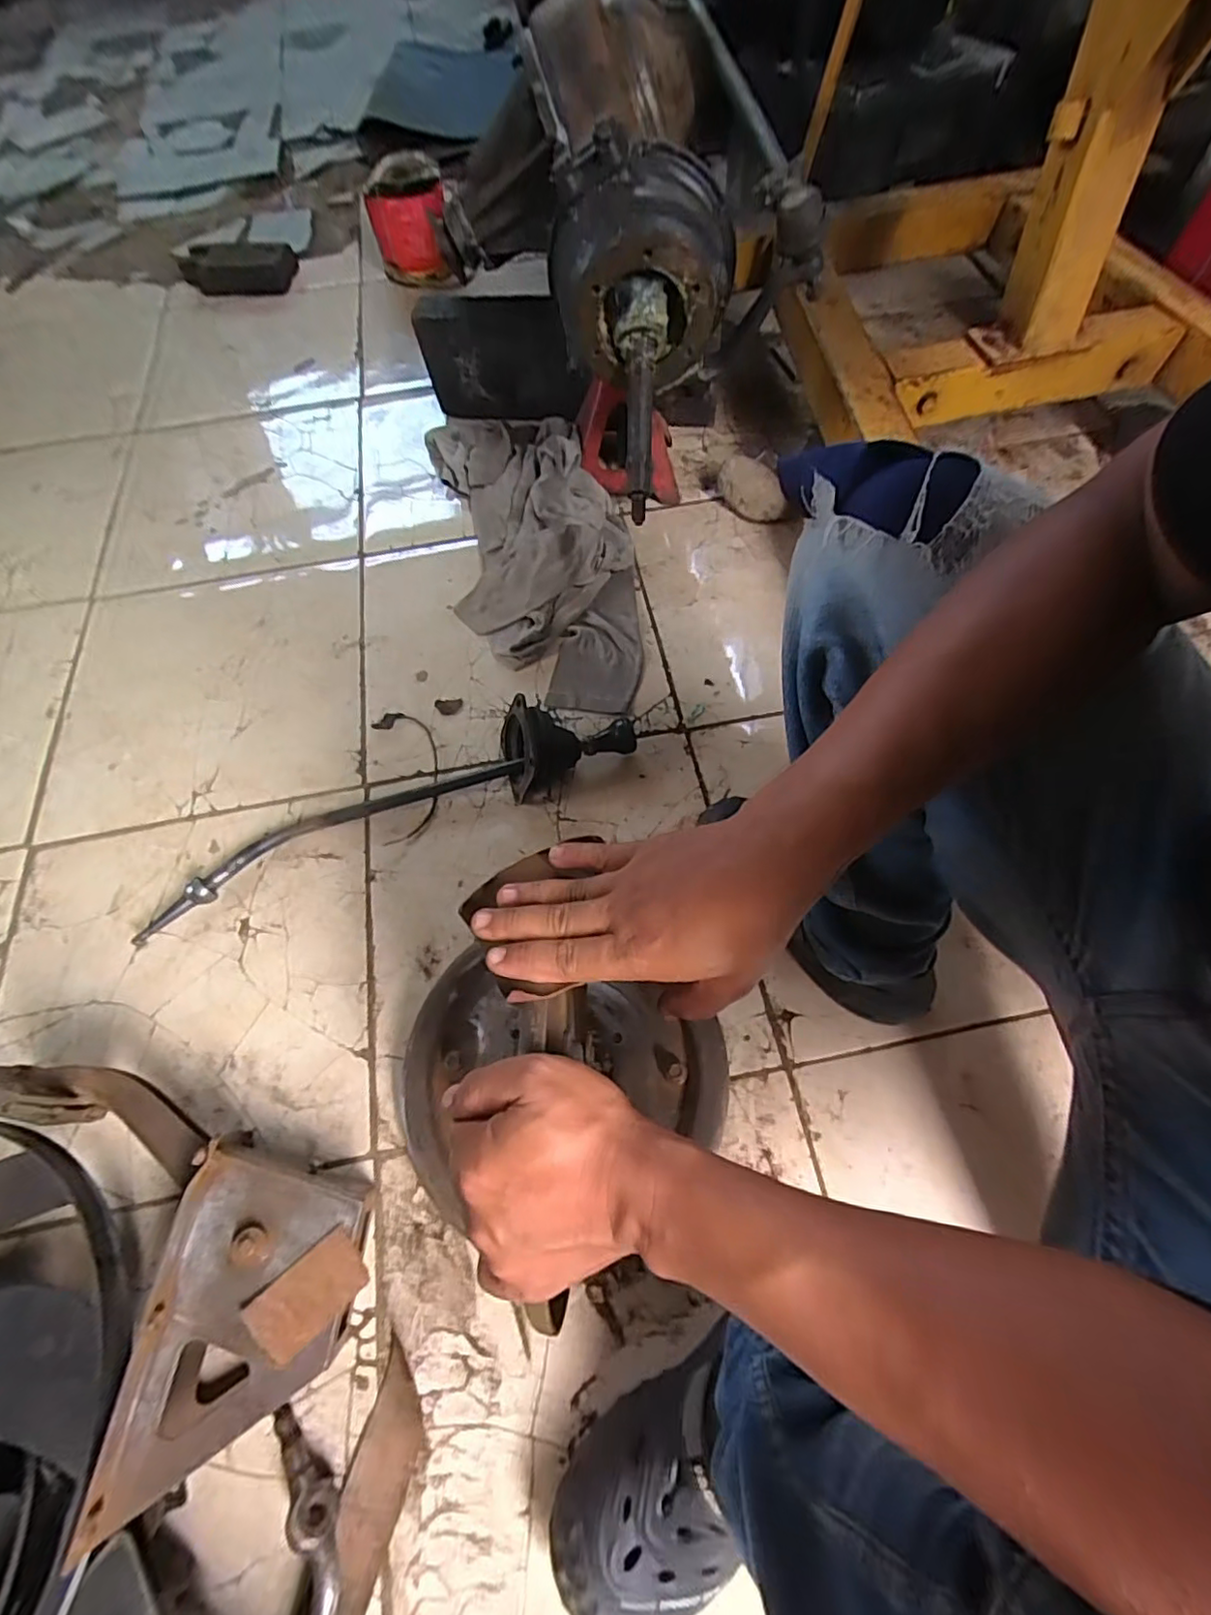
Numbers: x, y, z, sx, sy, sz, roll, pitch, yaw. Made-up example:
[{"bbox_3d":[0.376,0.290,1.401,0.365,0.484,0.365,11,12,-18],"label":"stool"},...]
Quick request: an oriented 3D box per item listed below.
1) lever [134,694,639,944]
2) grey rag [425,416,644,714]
[{"bbox_3d":[-0.247,-0.010,0.695,0.591,0.090,0.101,-22,67,-11],"label":"lever"},{"bbox_3d":[-0.103,-0.407,0.892,0.262,0.071,0.599,-11,65,-6],"label":"grey rag"}]

